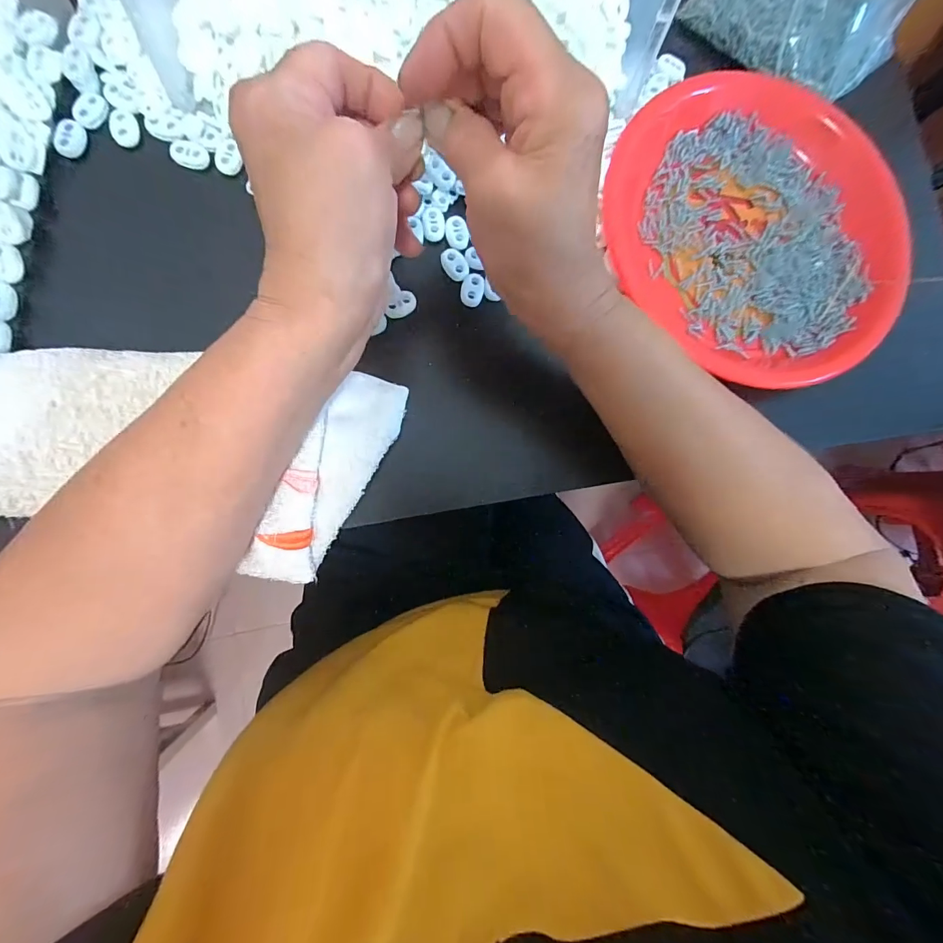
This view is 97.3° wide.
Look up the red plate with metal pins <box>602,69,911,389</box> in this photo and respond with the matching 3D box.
[{"bbox_3d":[0.209,-0.178,0.304,0.222,0.024,0.203,1,84,-7],"label":"red plate with metal pins"}]

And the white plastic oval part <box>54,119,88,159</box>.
[{"bbox_3d":[-0.247,-0.205,0.256,0.012,0.007,0.023,10,83,-6],"label":"white plastic oval part"}]

